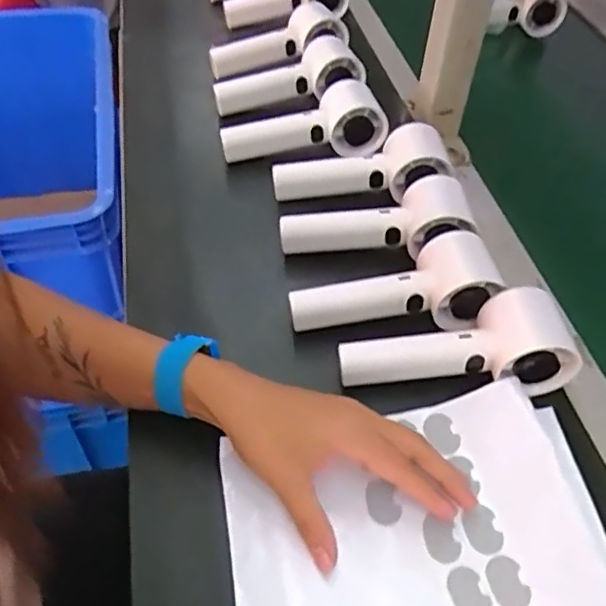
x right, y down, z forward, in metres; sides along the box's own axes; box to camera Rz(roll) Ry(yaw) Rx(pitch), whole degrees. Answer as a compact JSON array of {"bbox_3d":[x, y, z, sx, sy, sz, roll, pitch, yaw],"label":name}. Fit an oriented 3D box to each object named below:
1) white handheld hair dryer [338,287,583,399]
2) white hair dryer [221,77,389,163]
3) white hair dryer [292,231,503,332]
[{"bbox_3d":[0.105,0.031,0.429,0.153,0.052,0.055,-8,48,8],"label":"white handheld hair dryer"},{"bbox_3d":[0.000,-0.172,0.608,0.161,0.048,0.069,-10,50,2],"label":"white hair dryer"},{"bbox_3d":[0.065,-0.008,0.461,0.153,0.044,0.064,-13,50,1],"label":"white hair dryer"}]

